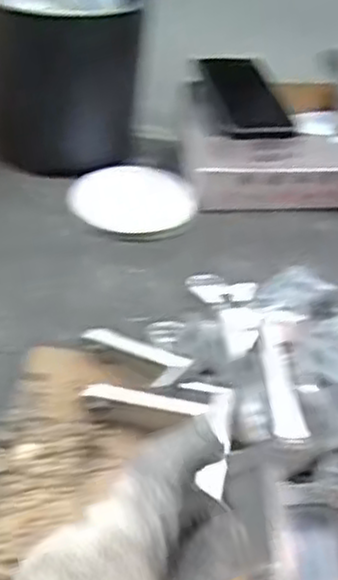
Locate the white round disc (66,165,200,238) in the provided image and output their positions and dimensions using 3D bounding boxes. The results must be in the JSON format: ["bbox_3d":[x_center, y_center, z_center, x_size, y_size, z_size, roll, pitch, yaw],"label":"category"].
[{"bbox_3d":[-0.036,-0.087,0.761,0.121,0.022,0.121,4,39,-4],"label":"white round disc"}]

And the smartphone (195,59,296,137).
[{"bbox_3d":[0.079,-0.198,0.769,0.066,0.015,0.157,-10,43,-9],"label":"smartphone"}]

